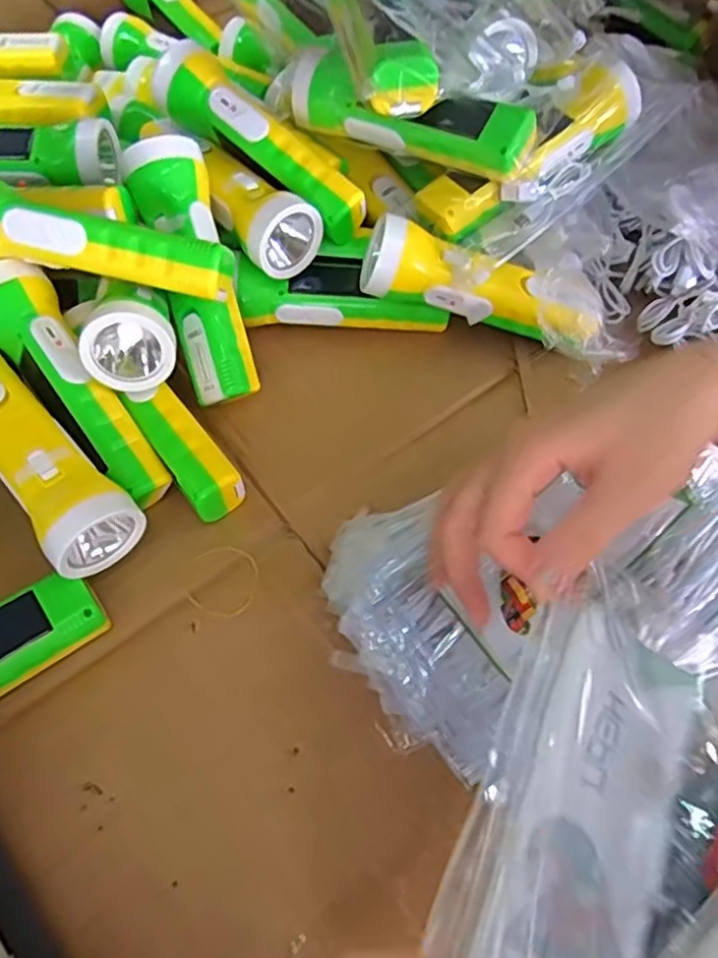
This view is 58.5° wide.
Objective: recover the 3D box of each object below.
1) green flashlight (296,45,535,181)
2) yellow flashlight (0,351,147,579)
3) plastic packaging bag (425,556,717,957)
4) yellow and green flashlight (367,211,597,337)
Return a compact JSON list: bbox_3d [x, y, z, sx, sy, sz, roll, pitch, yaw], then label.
[{"bbox_3d":[0.033,-0.247,0.434,0.172,0.045,0.044,28,65,13],"label":"green flashlight"},{"bbox_3d":[-0.190,-0.015,0.381,0.049,0.048,0.164,-37,76,-23],"label":"yellow flashlight"},{"bbox_3d":[0.088,0.139,0.238,0.101,0.012,0.213,34,58,-9],"label":"plastic packaging bag"},{"bbox_3d":[0.085,-0.128,0.440,0.163,0.044,0.050,16,63,-9],"label":"yellow and green flashlight"}]

